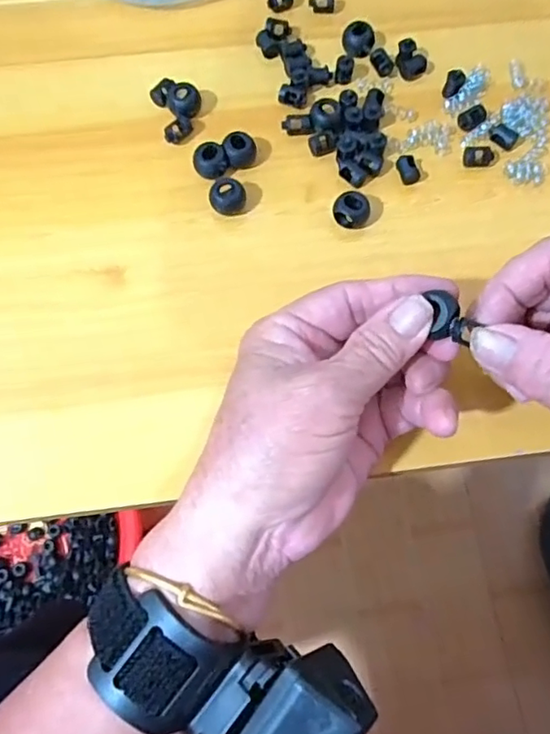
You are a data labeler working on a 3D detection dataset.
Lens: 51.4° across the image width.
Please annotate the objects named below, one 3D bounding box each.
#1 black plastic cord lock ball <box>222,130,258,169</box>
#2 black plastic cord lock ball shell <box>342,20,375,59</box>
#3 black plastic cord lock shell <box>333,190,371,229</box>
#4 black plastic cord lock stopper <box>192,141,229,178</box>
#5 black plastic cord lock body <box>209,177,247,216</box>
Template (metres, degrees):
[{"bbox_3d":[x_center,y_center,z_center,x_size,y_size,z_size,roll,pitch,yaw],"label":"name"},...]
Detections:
[{"bbox_3d":[-0.017,-0.108,0.286,0.016,0.013,0.013,-6,70,-5],"label":"black plastic cord lock ball"},{"bbox_3d":[0.045,-0.177,0.310,0.017,0.011,0.015,12,70,2],"label":"black plastic cord lock ball shell"},{"bbox_3d":[0.037,-0.075,0.276,0.017,0.013,0.015,17,70,4],"label":"black plastic cord lock shell"},{"bbox_3d":[-0.032,-0.102,0.284,0.017,0.013,0.014,-6,70,-5],"label":"black plastic cord lock stopper"},{"bbox_3d":[-0.023,-0.081,0.279,0.017,0.012,0.016,1,69,-2],"label":"black plastic cord lock body"}]

